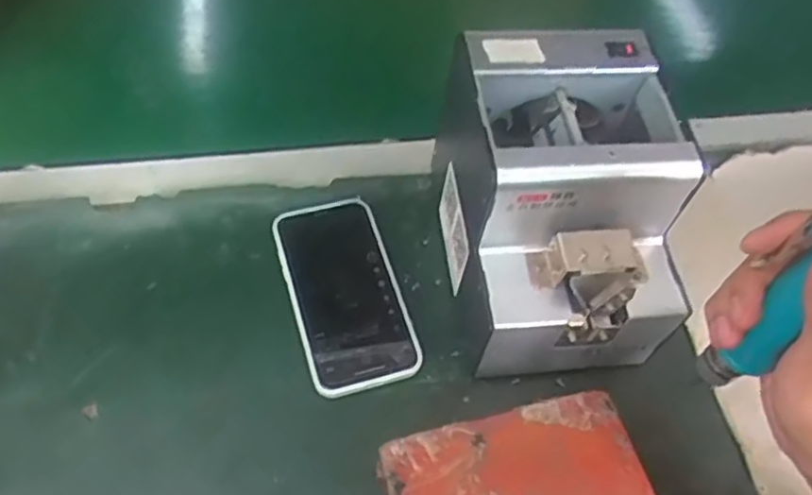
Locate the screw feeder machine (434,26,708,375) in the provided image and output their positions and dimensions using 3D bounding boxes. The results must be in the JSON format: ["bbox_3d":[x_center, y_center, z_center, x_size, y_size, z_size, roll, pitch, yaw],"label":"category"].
[{"bbox_3d":[0.098,-0.027,0.446,0.124,0.144,0.170,-5,56,-8],"label":"screw feeder machine"}]

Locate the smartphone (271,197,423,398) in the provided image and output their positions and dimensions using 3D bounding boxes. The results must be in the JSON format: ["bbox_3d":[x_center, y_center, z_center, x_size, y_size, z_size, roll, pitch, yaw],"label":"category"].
[{"bbox_3d":[-0.044,0.028,0.481,0.075,0.011,0.148,-14,58,-14],"label":"smartphone"}]

